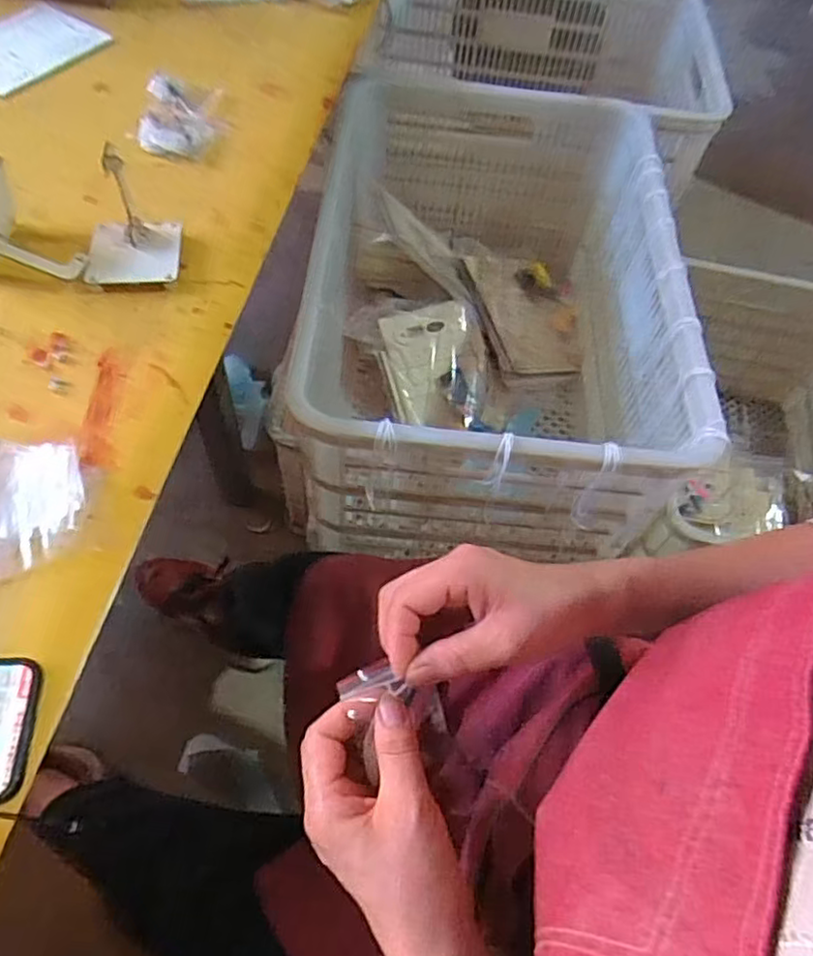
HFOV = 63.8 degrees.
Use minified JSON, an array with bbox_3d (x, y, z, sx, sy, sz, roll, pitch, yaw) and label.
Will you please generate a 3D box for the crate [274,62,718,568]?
[{"bbox_3d":[0.084,-0.214,0.880,0.442,0.314,0.640,3,59,-4],"label":"crate"}]

